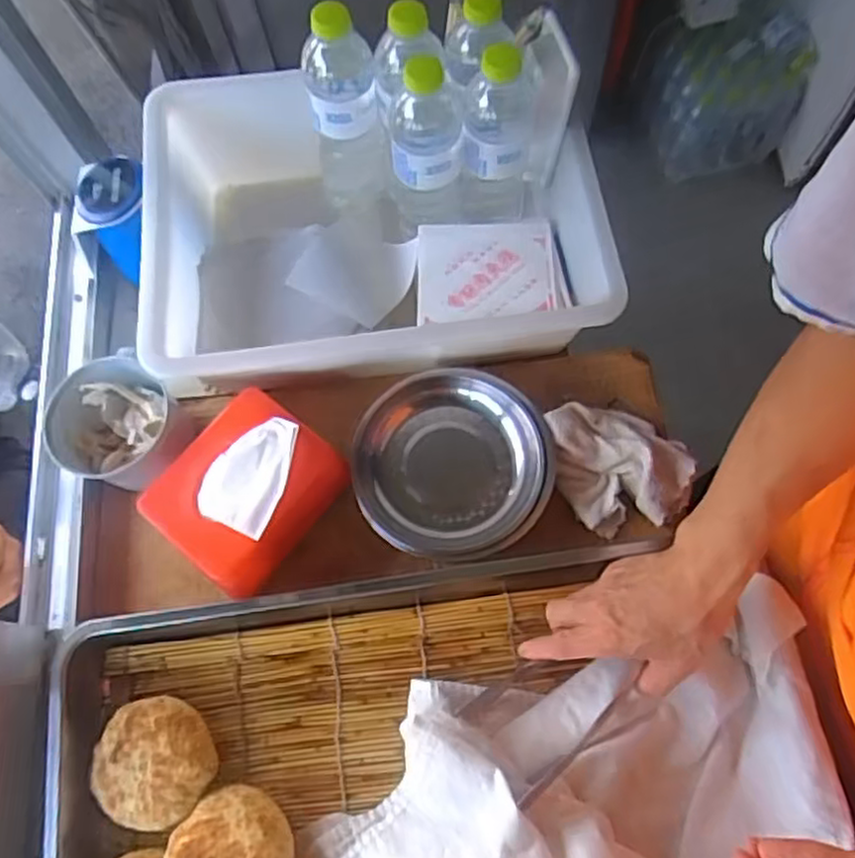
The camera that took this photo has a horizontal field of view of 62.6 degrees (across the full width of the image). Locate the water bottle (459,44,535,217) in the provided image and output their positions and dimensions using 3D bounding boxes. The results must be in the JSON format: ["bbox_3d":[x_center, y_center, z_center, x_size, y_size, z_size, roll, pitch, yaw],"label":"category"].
[{"bbox_3d":[0.063,-0.265,0.630,0.062,0.163,0.065,3,70,4],"label":"water bottle"}]

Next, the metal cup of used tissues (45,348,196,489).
[{"bbox_3d":[-0.276,0.007,0.647,0.101,0.096,0.115,-28,71,-8],"label":"metal cup of used tissues"}]

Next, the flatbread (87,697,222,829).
[{"bbox_3d":[-0.217,0.267,0.562,0.091,0.033,0.091,-1,70,2],"label":"flatbread"}]

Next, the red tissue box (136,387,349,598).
[{"bbox_3d":[-0.155,0.054,0.617,0.124,0.070,0.153,35,75,14],"label":"red tissue box"}]

